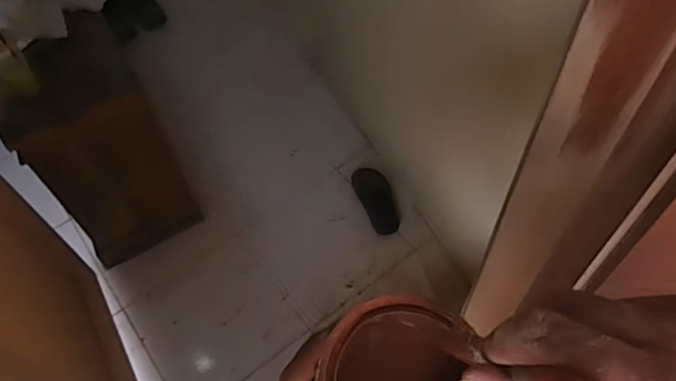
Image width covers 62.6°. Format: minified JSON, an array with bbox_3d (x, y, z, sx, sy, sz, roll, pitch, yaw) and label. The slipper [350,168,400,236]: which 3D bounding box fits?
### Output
[{"bbox_3d":[0.129,0.026,1.809,0.105,0.035,0.254,-21,58,-10],"label":"slipper"}]

